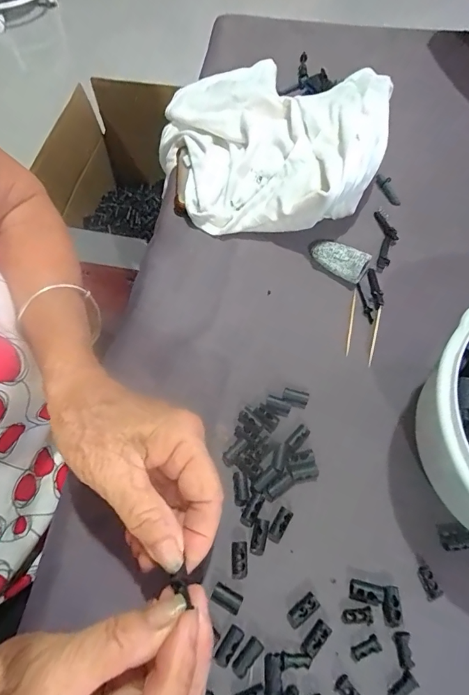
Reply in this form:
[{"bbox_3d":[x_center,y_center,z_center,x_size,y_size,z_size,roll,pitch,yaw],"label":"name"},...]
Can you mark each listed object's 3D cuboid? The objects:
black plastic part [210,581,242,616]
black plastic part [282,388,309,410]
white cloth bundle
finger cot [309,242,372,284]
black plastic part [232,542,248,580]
[{"bbox_3d":[-0.005,0.151,0.239,0.018,0.005,0.011,25,69,14],"label":"black plastic part"},{"bbox_3d":[0.044,0.037,0.289,0.018,0.007,0.012,14,67,9],"label":"black plastic part"},{"bbox_3d":[0.027,-0.208,0.375,0.219,0.054,0.220,11,67,8],"label":"white cloth bundle"},{"bbox_3d":[0.087,-0.073,0.330,0.047,0.016,0.022,29,70,15],"label":"finger cot"},{"bbox_3d":[0.003,0.132,0.246,0.010,0.005,0.022,0,78,3],"label":"black plastic part"}]

